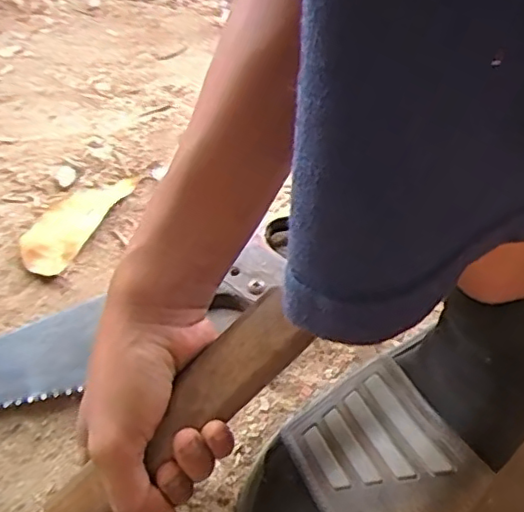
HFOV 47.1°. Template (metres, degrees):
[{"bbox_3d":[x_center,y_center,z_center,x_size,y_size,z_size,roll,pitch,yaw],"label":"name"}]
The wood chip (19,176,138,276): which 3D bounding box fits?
[{"bbox_3d":[-0.147,-0.030,0.466,0.044,0.006,0.105,23,59,16],"label":"wood chip"}]

